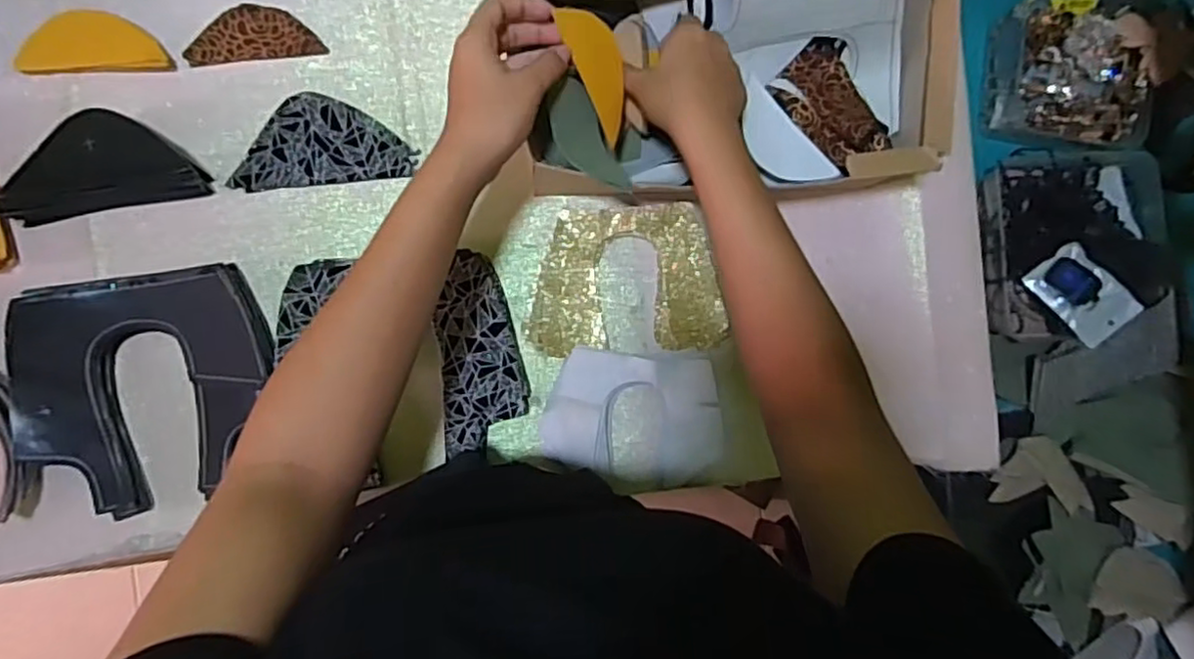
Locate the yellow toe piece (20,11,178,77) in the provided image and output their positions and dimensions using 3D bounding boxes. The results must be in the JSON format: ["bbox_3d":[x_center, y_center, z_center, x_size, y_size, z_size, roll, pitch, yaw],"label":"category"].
[{"bbox_3d":[-0.394,-0.224,0.524,0.106,0.008,0.045,-4,92,-8],"label":"yellow toe piece"}]

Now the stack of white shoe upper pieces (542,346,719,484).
[{"bbox_3d":[0.033,0.075,0.582,0.153,0.027,0.105,6,90,-8],"label":"stack of white shoe upper pieces"}]

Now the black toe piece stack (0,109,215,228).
[{"bbox_3d":[-0.389,-0.131,0.524,0.142,0.021,0.072,-12,93,-8],"label":"black toe piece stack"}]

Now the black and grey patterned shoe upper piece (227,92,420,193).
[{"bbox_3d":[-0.227,-0.156,0.553,0.139,0.014,0.072,-7,92,-8],"label":"black and grey patterned shoe upper piece"}]

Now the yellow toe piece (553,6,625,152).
[{"bbox_3d":[0.004,-0.183,0.476,0.038,0.004,0.099,-45,136,-14],"label":"yellow toe piece"}]

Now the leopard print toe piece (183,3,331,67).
[{"bbox_3d":[-0.282,-0.244,0.550,0.104,0.004,0.045,-8,92,-8],"label":"leopard print toe piece"}]

